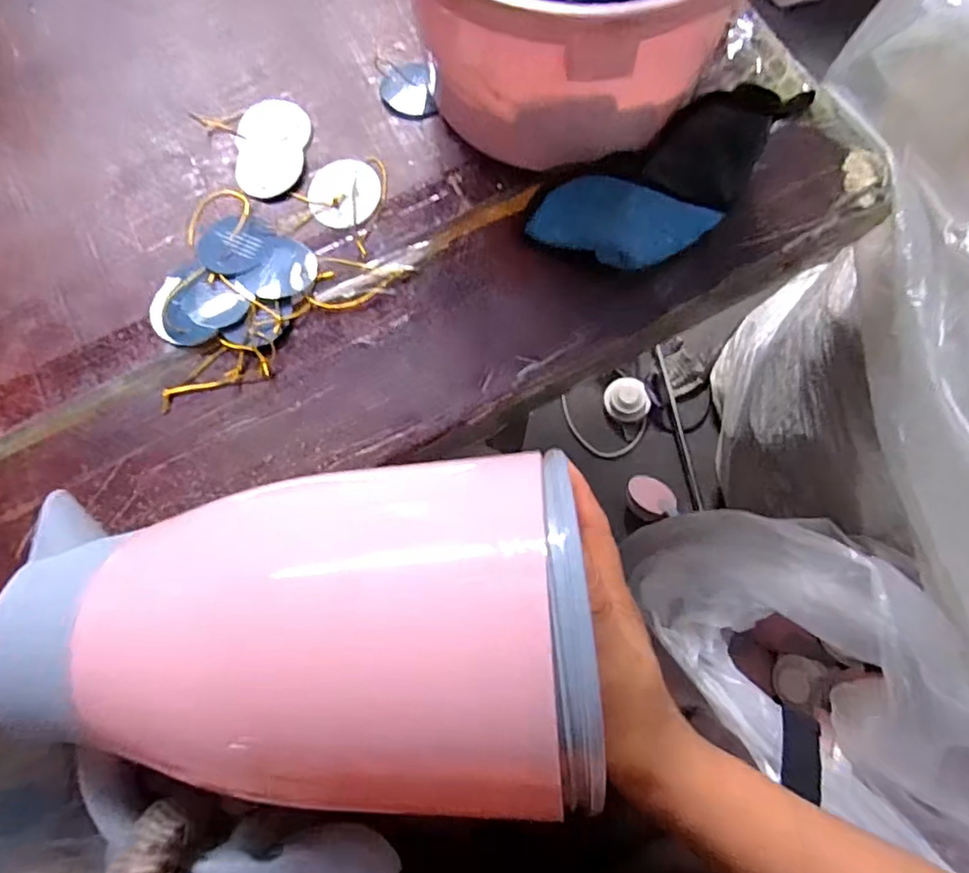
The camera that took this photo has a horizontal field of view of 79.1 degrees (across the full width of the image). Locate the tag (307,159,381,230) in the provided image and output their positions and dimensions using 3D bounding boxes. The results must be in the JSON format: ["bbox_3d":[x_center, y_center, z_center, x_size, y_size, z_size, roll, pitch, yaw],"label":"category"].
[{"bbox_3d":[-0.099,-0.172,0.413,0.048,0.004,0.052,0,74,1],"label":"tag"}]

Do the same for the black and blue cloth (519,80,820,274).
[{"bbox_3d":[0.116,-0.168,0.385,0.173,0.051,0.083,-31,76,-7],"label":"black and blue cloth"}]

